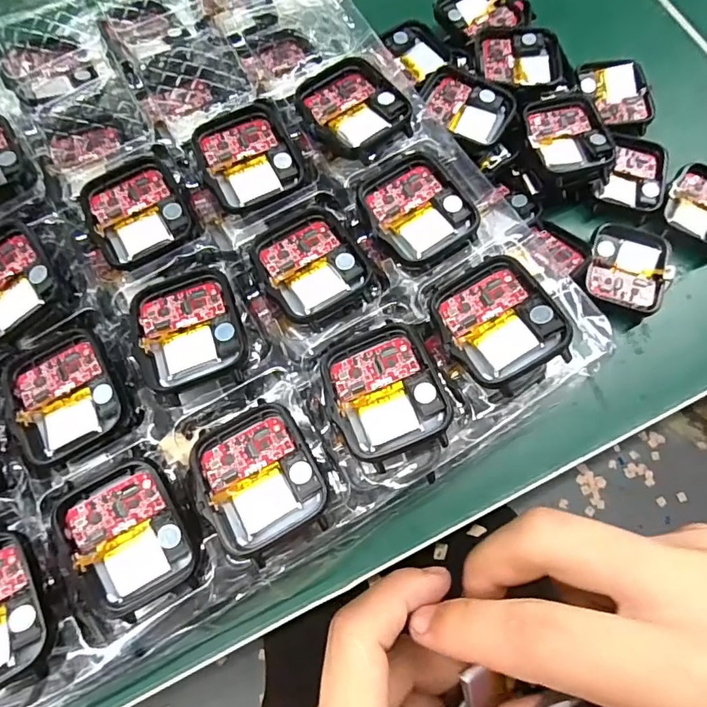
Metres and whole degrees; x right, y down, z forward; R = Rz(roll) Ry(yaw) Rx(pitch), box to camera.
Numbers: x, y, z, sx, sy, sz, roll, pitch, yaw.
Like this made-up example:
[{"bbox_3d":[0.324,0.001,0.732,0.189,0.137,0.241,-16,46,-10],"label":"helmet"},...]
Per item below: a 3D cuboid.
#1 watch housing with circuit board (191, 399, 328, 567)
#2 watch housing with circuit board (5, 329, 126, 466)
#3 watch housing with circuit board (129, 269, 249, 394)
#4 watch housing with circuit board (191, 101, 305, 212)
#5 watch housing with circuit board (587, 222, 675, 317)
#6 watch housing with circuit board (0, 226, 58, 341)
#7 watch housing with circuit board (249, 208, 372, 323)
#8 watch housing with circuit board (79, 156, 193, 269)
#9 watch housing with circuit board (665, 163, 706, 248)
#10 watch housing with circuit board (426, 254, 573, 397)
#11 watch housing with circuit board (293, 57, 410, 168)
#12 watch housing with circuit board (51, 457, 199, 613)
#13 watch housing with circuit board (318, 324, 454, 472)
[{"bbox_3d":[-0.031,0.040,0.159,0.037,0.007,0.045,-30,75,-7],"label":"watch housing with circuit board"},{"bbox_3d":[-0.104,0.015,0.173,0.037,0.006,0.042,-27,74,-7],"label":"watch housing with circuit board"},{"bbox_3d":[-0.060,-0.010,0.174,0.038,0.005,0.044,-17,73,-4],"label":"watch housing with circuit board"},{"bbox_3d":[-0.044,-0.083,0.199,0.038,0.006,0.045,-24,74,-6],"label":"watch housing with circuit board"},{"bbox_3d":[0.132,-0.041,0.234,0.037,0.013,0.044,17,74,6],"label":"watch housing with circuit board"},{"bbox_3d":[-0.132,-0.028,0.181,0.036,0.009,0.044,-33,75,-8],"label":"watch housing with circuit board"},{"bbox_3d":[-0.017,-0.036,0.185,0.038,0.005,0.043,-30,75,-7],"label":"watch housing with circuit board"},{"bbox_3d":[-0.087,-0.059,0.194,0.038,0.004,0.045,-27,74,-7],"label":"watch housing with circuit board"},{"bbox_3d":[0.176,-0.073,0.242,0.037,0.012,0.042,28,76,9],"label":"watch housing with circuit board"},{"bbox_3d":[0.051,-0.012,0.170,0.037,0.006,0.046,-31,67,7],"label":"watch housing with circuit board"},{"bbox_3d":[0.000,-0.101,0.199,0.039,0.005,0.047,-38,76,-9],"label":"watch housing with circuit board"},{"bbox_3d":[-0.073,0.060,0.157,0.036,0.011,0.043,-29,75,-7],"label":"watch housing with circuit board"},{"bbox_3d":[0.010,0.013,0.166,0.036,0.008,0.045,-22,74,-5],"label":"watch housing with circuit board"}]

